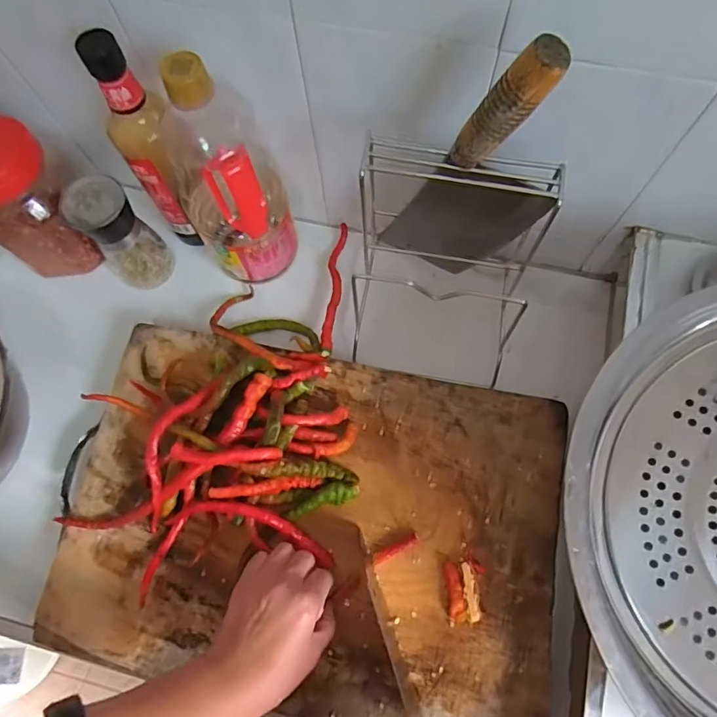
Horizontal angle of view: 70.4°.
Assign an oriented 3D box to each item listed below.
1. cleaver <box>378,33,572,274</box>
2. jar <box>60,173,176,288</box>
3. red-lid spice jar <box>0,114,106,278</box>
[{"bbox_3d":[0.108,-0.141,0.422,0.102,0.264,0.029,15,77,-11],"label":"cleaver"},{"bbox_3d":[-0.254,-0.130,0.549,0.061,0.135,0.051,-43,75,-12],"label":"jar"},{"bbox_3d":[-0.353,-0.168,0.546,0.092,0.151,0.099,-1,71,2],"label":"red-lid spice jar"}]

